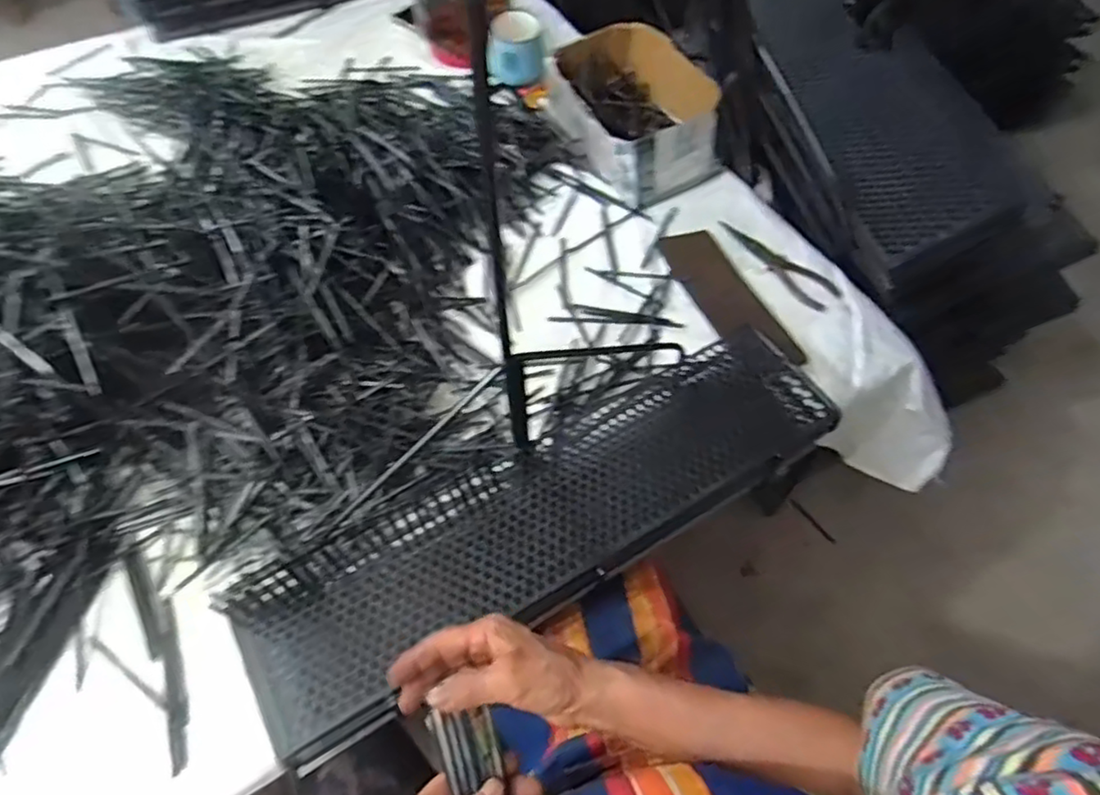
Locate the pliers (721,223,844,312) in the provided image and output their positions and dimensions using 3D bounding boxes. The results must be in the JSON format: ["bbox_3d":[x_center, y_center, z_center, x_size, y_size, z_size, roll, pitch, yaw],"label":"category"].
[{"bbox_3d":[0.316,-0.190,0.903,0.060,0.011,0.192,-29,63,-18],"label":"pliers"}]

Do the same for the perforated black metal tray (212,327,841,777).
[{"bbox_3d":[0.009,0.110,0.642,0.600,0.050,0.155,-28,62,-16],"label":"perforated black metal tray"}]

